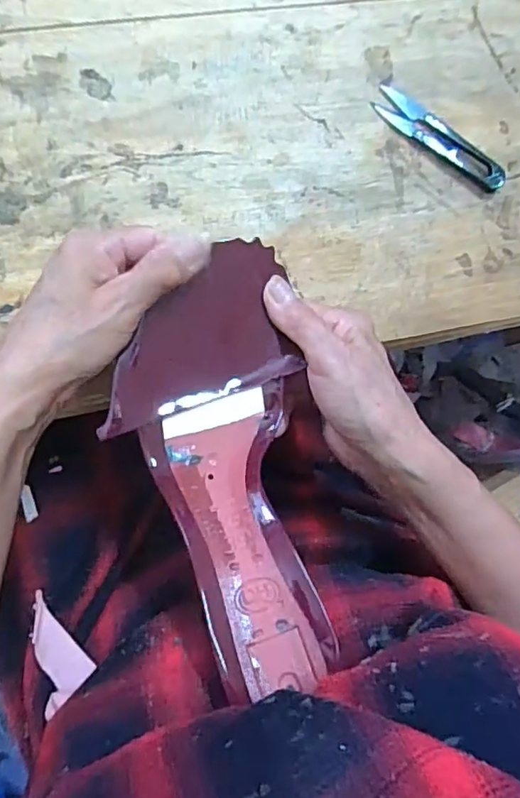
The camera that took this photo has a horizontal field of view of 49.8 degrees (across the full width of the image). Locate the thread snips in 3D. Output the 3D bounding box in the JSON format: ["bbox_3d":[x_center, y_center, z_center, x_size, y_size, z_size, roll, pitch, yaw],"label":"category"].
[{"bbox_3d":[0.128,-0.185,0.395,0.105,0.007,0.025,32,82,-5],"label":"thread snips"}]

